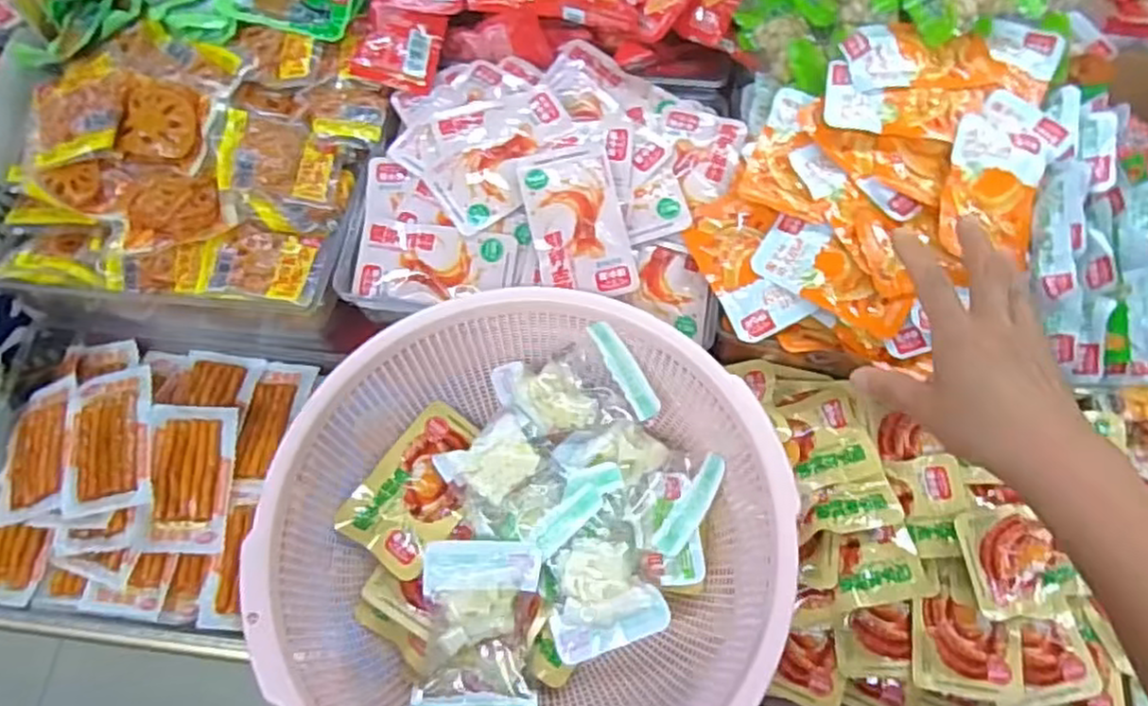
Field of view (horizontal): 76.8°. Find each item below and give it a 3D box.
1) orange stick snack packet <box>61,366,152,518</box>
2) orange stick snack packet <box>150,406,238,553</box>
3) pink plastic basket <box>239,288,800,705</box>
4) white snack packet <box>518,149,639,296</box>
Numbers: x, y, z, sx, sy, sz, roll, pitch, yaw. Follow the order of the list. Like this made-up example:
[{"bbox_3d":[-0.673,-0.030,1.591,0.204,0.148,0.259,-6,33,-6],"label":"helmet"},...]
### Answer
[{"bbox_3d":[-0.388,0.069,0.606,0.071,0.023,0.127,-13,69,-4],"label":"orange stick snack packet"},{"bbox_3d":[-0.320,0.104,0.607,0.063,0.016,0.119,3,80,-20],"label":"orange stick snack packet"},{"bbox_3d":[-0.028,0.119,0.470,0.305,0.100,0.294,-1,69,1],"label":"pink plastic basket"},{"bbox_3d":[0.003,-0.101,0.572,0.072,0.018,0.120,-13,69,-4],"label":"white snack packet"}]

